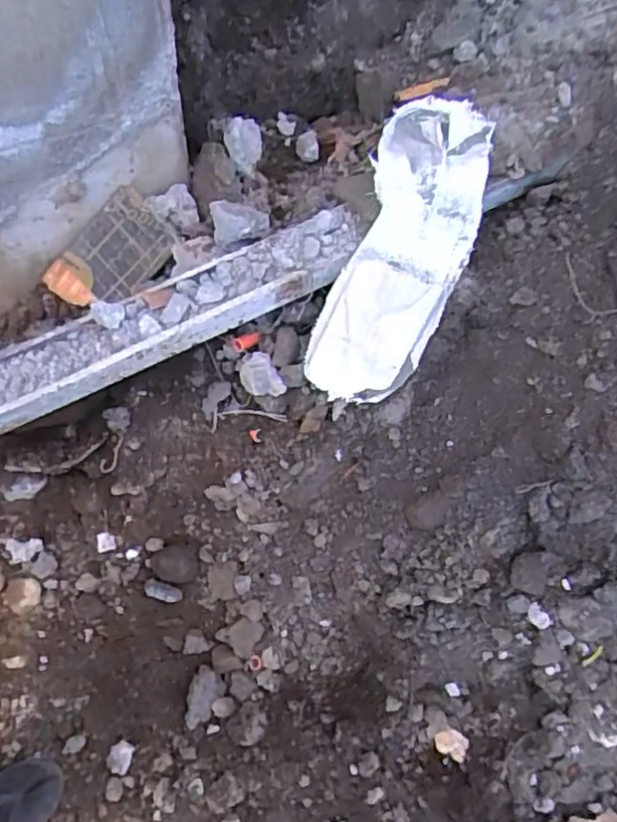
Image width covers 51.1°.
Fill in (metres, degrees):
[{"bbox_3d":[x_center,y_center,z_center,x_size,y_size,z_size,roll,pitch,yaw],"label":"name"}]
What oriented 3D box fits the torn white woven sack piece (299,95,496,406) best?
[{"bbox_3d":[0.112,-0.183,0.782,0.144,0.383,0.075,24,16,12],"label":"torn white woven sack piece"}]

